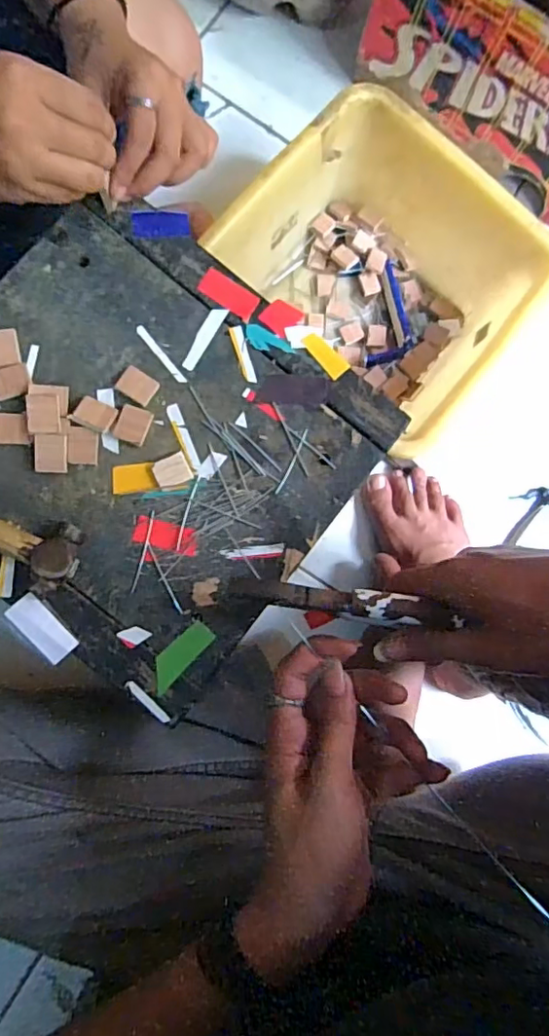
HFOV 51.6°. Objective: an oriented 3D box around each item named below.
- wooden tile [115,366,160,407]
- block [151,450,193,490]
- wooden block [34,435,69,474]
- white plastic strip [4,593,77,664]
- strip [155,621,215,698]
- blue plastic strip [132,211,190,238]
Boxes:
[{"bbox_3d":[-0.092,-0.089,0.384,0.025,0.004,0.020,31,82,-4],"label":"wooden tile"},{"bbox_3d":[-0.068,-0.032,0.381,0.024,0.004,0.021,-27,88,-9],"label":"block"},{"bbox_3d":[-0.145,-0.042,0.369,0.021,0.004,0.024,0,98,-19],"label":"wooden block"},{"bbox_3d":[-0.147,0.071,0.361,0.020,0.005,0.045,-43,91,-9],"label":"white plastic strip"},{"bbox_3d":[-0.062,0.090,0.371,0.019,0.004,0.049,45,81,-1],"label":"strip"},{"bbox_3d":[-0.081,-0.208,0.404,0.040,0.004,0.020,-2,85,-8],"label":"blue plastic strip"}]

